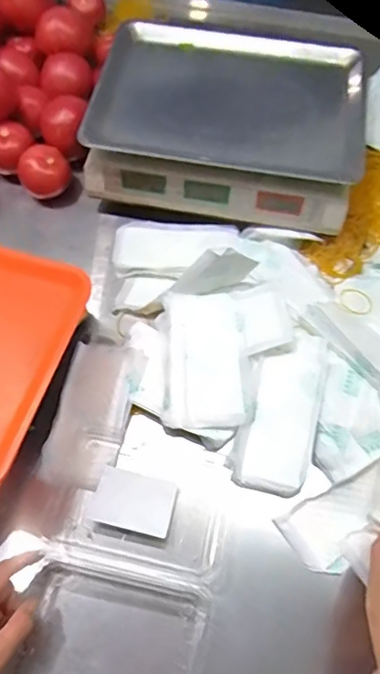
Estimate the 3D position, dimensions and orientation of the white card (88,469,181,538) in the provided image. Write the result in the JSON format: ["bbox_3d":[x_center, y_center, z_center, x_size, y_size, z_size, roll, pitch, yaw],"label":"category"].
[{"bbox_3d":[-0.057,0.169,0.523,0.082,0.005,0.054,13,67,7],"label":"white card"}]

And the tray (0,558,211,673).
[{"bbox_3d":[-0.069,0.287,0.466,0.163,0.040,0.134,8,69,4],"label":"tray"}]

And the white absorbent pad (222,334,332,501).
[{"bbox_3d":[0.104,0.080,0.554,0.078,0.020,0.173,20,65,9],"label":"white absorbent pad"}]

